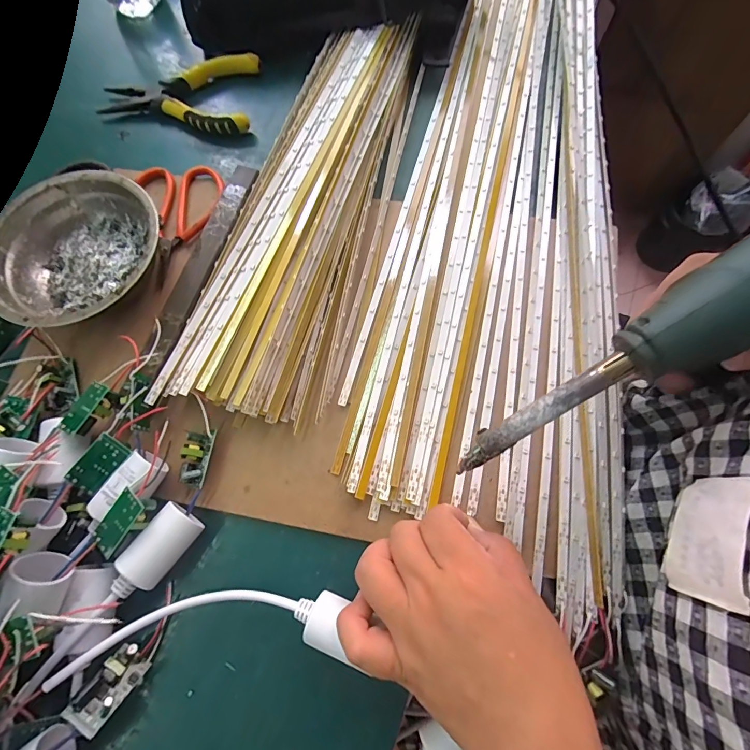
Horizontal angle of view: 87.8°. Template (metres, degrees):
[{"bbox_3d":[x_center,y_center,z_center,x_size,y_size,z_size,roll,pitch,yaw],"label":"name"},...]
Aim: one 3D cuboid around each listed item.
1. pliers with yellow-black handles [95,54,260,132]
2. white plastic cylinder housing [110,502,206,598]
[{"bbox_3d":[-0.187,-0.268,0.370,0.146,0.015,0.083,4,73,3],"label":"pliers with yellow-black handles"},{"bbox_3d":[-0.129,0.106,0.237,0.026,0.032,0.052,31,77,11],"label":"white plastic cylinder housing"}]

